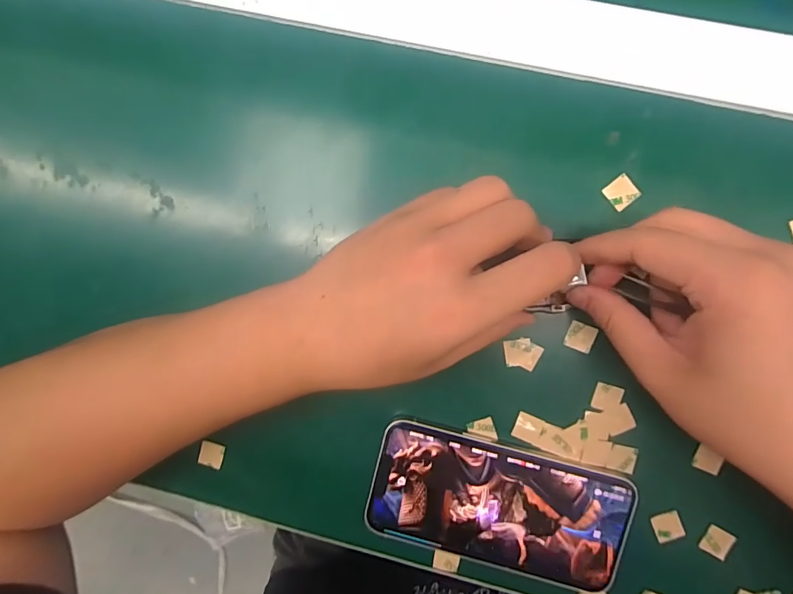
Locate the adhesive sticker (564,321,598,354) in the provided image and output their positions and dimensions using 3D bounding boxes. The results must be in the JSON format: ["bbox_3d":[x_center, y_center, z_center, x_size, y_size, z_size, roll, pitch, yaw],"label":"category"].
[{"bbox_3d":[0.105,0.023,0.248,0.016,0.004,0.015,22,95,4],"label":"adhesive sticker"}]

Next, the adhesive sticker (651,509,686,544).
[{"bbox_3d":[0.157,0.133,0.252,0.016,0.004,0.015,-23,83,8],"label":"adhesive sticker"}]

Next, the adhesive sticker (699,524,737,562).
[{"bbox_3d":[0.184,0.141,0.249,0.016,0.004,0.016,27,95,4],"label":"adhesive sticker"}]

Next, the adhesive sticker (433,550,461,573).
[{"bbox_3d":[0.031,0.161,0.266,0.016,0.004,0.011,7,93,5],"label":"adhesive sticker"}]

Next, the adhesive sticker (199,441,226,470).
[{"bbox_3d":[-0.117,0.101,0.278,0.015,0.004,0.015,17,84,-5],"label":"adhesive sticker"}]

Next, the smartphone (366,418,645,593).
[{"bbox_3d":[0.058,0.121,0.254,0.144,0.008,0.070,14,94,5],"label":"smartphone"}]

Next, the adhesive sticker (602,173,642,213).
[{"bbox_3d":[0.124,-0.058,0.241,0.016,0.004,0.016,-41,88,6],"label":"adhesive sticker"}]

